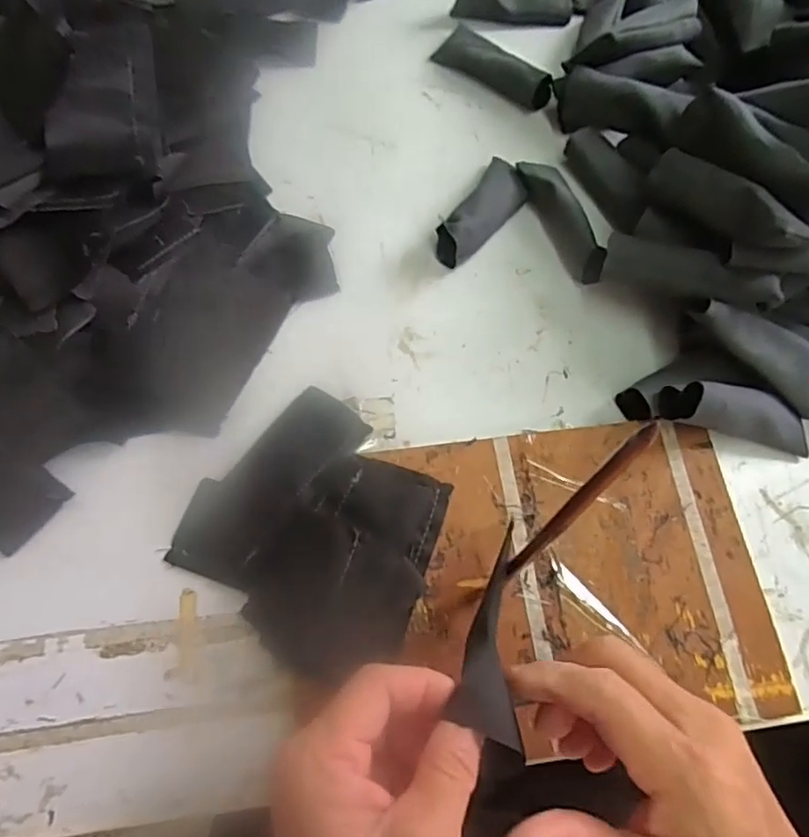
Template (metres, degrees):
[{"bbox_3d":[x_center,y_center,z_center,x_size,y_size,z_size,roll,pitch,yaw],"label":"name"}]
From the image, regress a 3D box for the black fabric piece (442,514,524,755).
[{"bbox_3d":[0.034,0.085,0.232,0.024,0.006,0.077,8,52,1],"label":"black fabric piece"}]

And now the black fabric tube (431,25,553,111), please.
[{"bbox_3d":[0.076,-0.297,0.493,0.103,0.026,0.031,37,72,12],"label":"black fabric tube"}]

